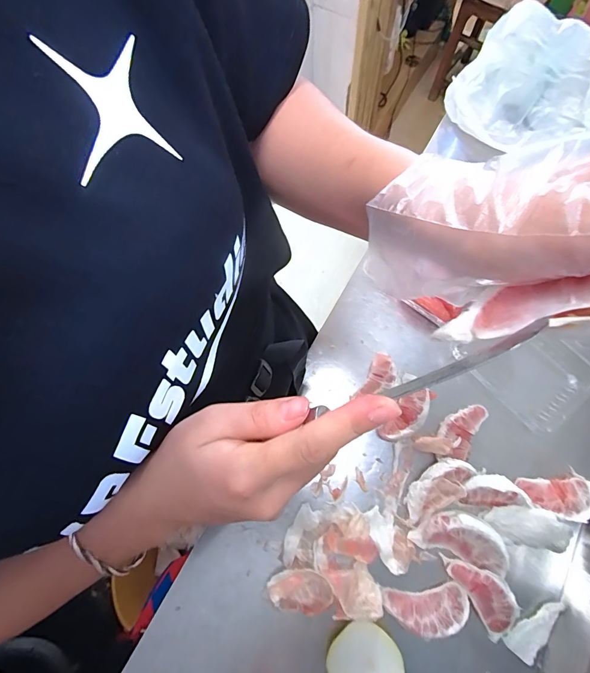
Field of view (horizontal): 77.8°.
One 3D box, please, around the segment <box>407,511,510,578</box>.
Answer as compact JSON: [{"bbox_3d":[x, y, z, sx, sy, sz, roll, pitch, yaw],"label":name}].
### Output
[{"bbox_3d":[0.207,0.249,0.454,0.113,0.024,0.054,16,72,7],"label":"segment"}]

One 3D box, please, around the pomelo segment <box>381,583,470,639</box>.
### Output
[{"bbox_3d":[0.159,0.329,0.439,0.099,0.023,0.045,-6,71,0],"label":"pomelo segment"}]

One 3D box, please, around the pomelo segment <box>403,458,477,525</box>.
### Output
[{"bbox_3d":[0.185,0.194,0.471,0.101,0.026,0.047,-31,73,-8],"label":"pomelo segment"}]

